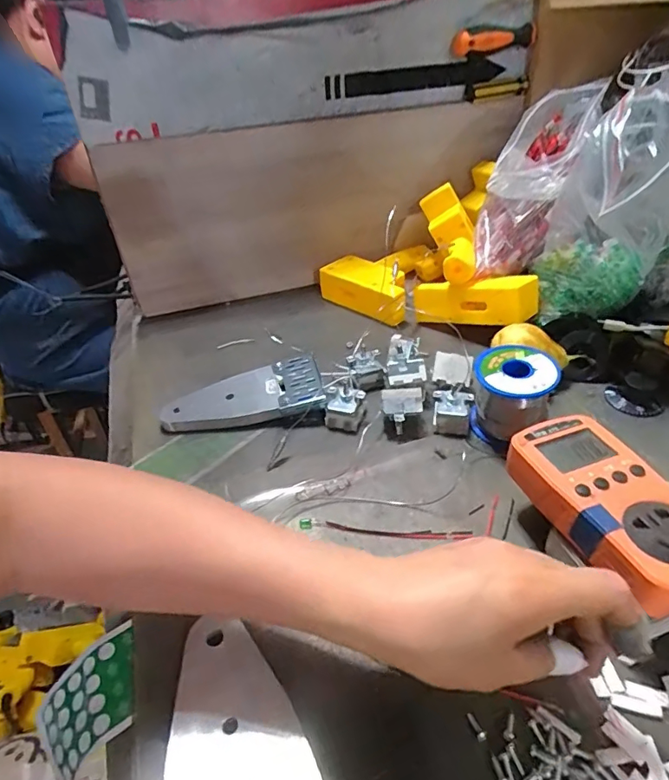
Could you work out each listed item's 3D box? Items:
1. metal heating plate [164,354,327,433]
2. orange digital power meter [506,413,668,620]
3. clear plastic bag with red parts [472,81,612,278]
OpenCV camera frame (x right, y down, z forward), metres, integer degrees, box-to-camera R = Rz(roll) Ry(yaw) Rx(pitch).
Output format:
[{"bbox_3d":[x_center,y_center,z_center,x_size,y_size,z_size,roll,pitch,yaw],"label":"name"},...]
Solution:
[{"bbox_3d":[-0.090,0.008,0.478,0.153,0.025,0.072,-11,38,-5],"label":"metal heating plate"},{"bbox_3d":[0.167,0.068,0.296,0.070,0.023,0.126,-14,38,-10],"label":"orange digital power meter"},{"bbox_3d":[0.213,-0.237,0.538,0.072,0.086,0.231,27,92,35],"label":"clear plastic bag with red parts"}]

